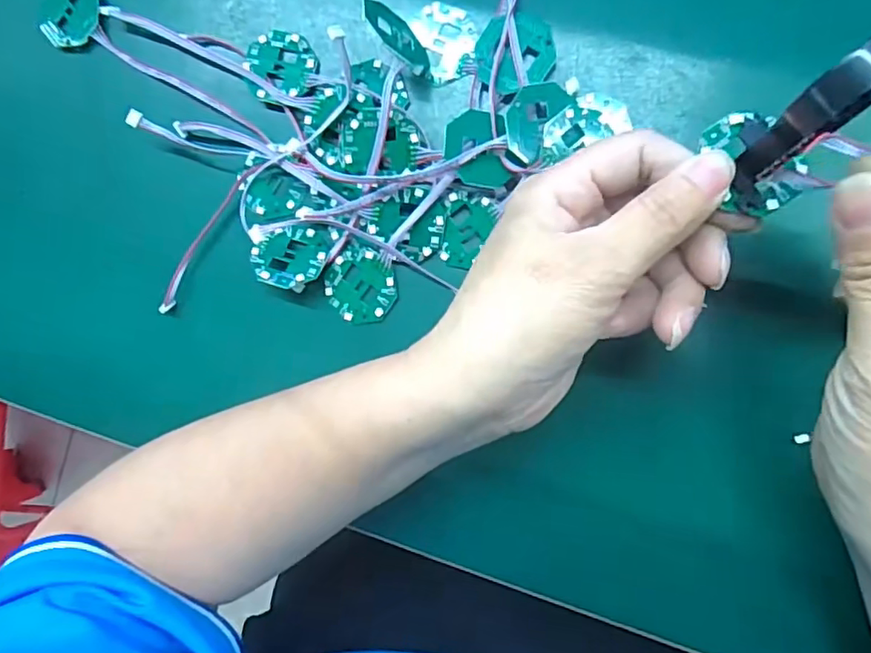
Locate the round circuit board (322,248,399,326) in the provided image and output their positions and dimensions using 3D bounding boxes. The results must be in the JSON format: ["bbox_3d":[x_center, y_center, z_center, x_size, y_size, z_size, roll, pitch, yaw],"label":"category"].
[{"bbox_3d":[-0.036,-0.018,0.280,0.033,0.005,0.034,0,90,9],"label":"round circuit board"}]

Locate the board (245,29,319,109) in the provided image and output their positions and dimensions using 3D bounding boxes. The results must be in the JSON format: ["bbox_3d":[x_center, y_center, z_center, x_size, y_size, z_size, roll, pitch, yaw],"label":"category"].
[{"bbox_3d":[-0.074,-0.123,0.281,0.034,0.007,0.034,0,90,9],"label":"board"}]

